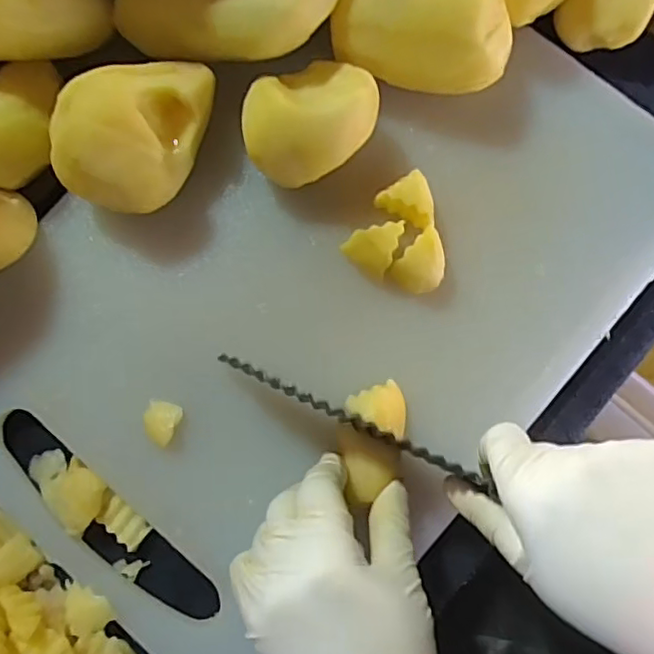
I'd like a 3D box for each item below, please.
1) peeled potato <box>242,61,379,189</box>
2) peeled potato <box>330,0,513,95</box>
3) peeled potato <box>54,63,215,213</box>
[{"bbox_3d":[-0.009,-0.107,0.318,0.068,0.050,0.056,-24,82,-1],"label":"peeled potato"},{"bbox_3d":[0.049,-0.150,0.316,0.091,0.043,0.052,10,83,4],"label":"peeled potato"},{"bbox_3d":[-0.099,-0.101,0.314,0.064,0.053,0.082,16,83,4],"label":"peeled potato"}]

